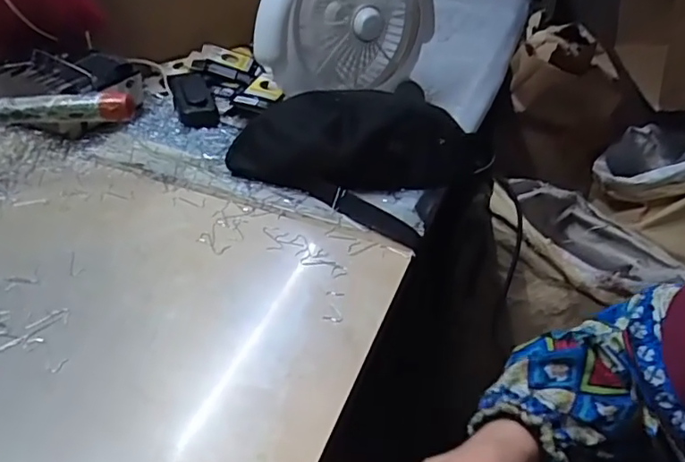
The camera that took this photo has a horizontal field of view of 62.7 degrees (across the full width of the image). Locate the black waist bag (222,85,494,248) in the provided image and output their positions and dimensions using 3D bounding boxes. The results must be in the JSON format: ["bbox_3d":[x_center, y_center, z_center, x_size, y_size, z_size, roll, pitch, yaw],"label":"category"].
[{"bbox_3d":[0.018,-0.090,0.618,0.248,0.097,0.146,23,41,19],"label":"black waist bag"}]

